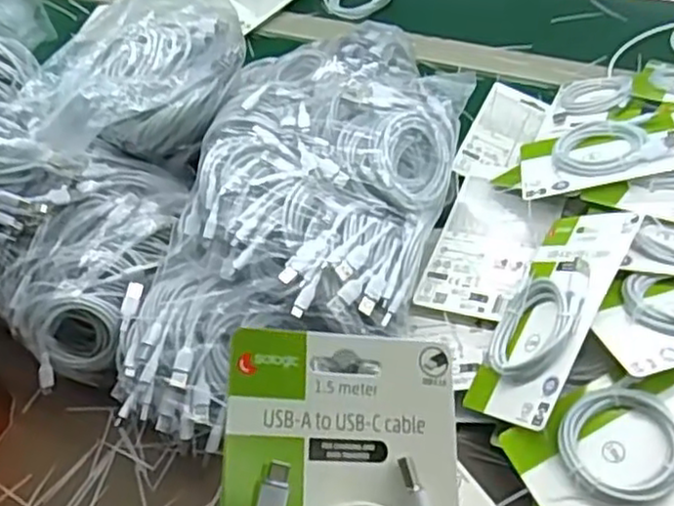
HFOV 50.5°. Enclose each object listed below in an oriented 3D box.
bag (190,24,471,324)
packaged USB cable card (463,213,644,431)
[{"bbox_3d":[-0.016,-0.085,0.640,0.223,0.080,0.278,13,54,18],"label":"bag"},{"bbox_3d":[0.159,0.043,0.550,0.022,0.098,0.179,36,76,-19],"label":"packaged USB cable card"}]

